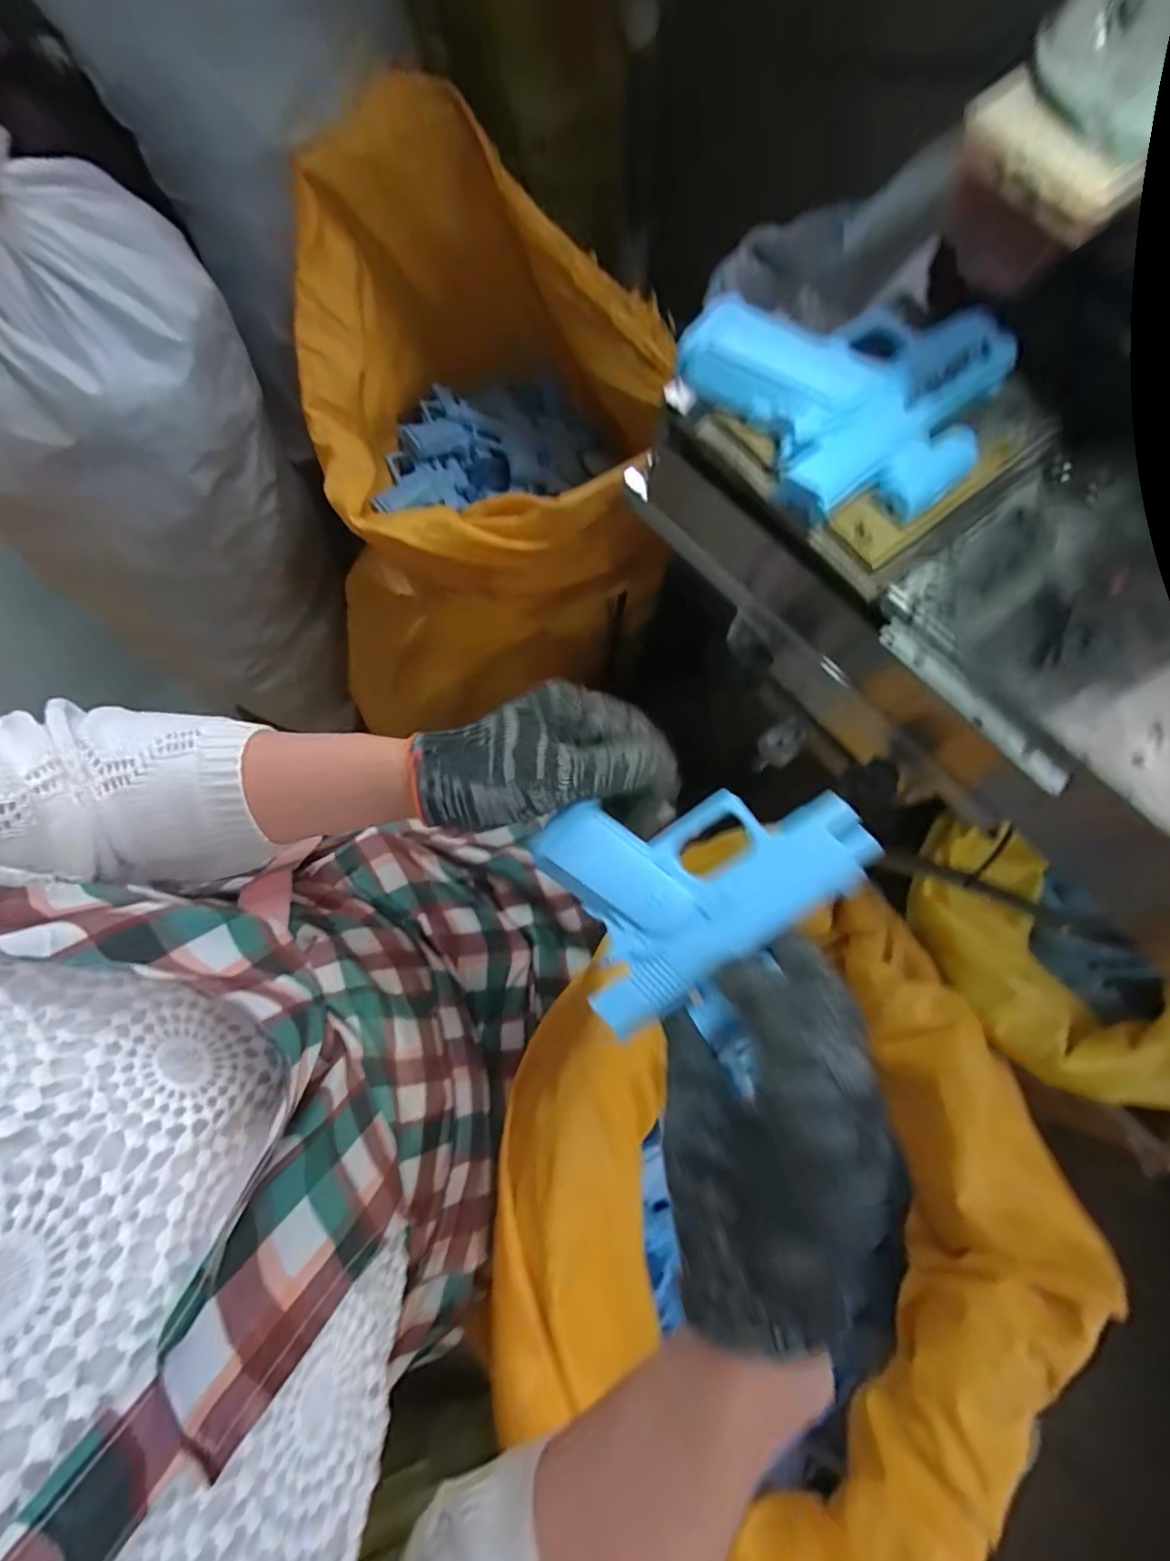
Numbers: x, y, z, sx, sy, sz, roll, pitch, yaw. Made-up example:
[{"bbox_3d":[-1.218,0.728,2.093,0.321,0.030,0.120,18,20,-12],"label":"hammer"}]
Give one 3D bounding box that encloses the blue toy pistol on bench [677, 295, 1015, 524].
[{"bbox_3d":[0.124,-0.178,0.244,0.126,0.019,0.122,-36,80,-10],"label":"blue toy pistol on bench"}]

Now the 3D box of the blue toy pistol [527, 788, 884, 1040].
[{"bbox_3d":[0.058,0.050,0.258,0.144,0.026,0.095,-18,68,5],"label":"blue toy pistol"}]

